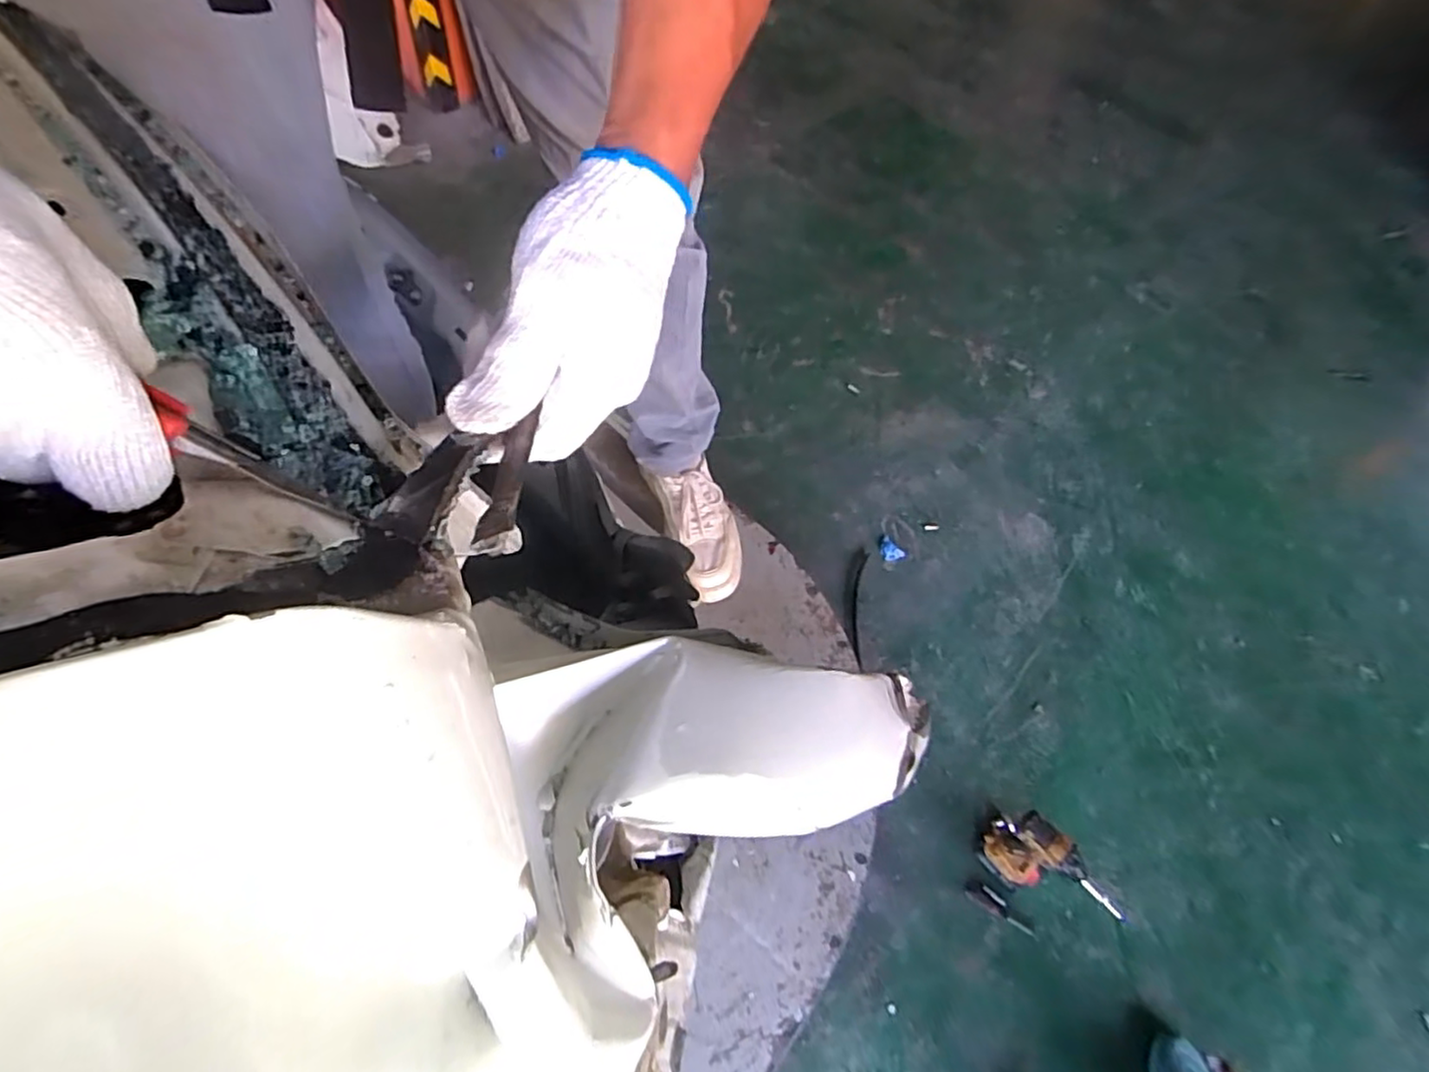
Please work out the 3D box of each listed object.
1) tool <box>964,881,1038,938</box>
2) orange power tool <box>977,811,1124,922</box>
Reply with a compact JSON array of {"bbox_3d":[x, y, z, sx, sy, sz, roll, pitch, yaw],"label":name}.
[{"bbox_3d":[0.572,0.747,1.353,0.148,0.016,0.041,33,62,11],"label":"tool"},{"bbox_3d":[0.616,0.639,1.292,0.088,0.248,0.199,-14,63,-15],"label":"orange power tool"}]

